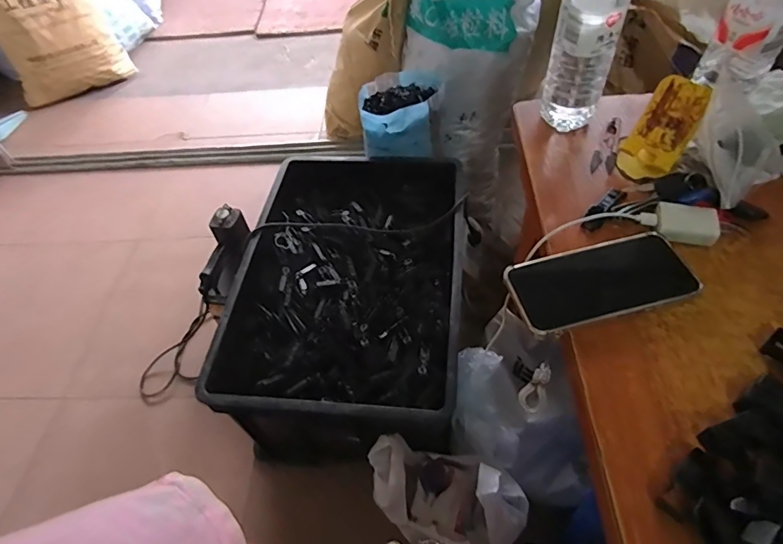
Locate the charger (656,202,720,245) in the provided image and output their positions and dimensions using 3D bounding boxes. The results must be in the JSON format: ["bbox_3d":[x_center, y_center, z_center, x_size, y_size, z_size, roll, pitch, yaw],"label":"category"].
[{"bbox_3d":[0.300,-0.049,0.471,0.054,0.020,0.036,8,53,12],"label":"charger"}]

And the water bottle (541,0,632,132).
[{"bbox_3d":[0.222,-0.264,0.527,0.066,0.210,0.064,12,54,15],"label":"water bottle"}]

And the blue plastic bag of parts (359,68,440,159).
[{"bbox_3d":[0.011,-0.364,1.073,0.163,0.119,0.180,-8,52,-1],"label":"blue plastic bag of parts"}]

